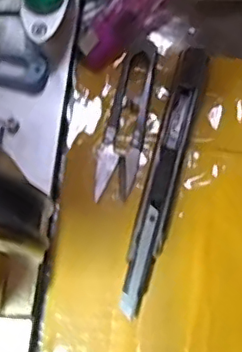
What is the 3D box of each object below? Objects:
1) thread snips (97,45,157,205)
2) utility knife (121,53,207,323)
[{"bbox_3d":[0.003,-0.033,0.342,0.023,0.004,0.096,9,76,4],"label":"thread snips"},{"bbox_3d":[0.024,-0.001,0.330,0.016,0.009,0.156,14,77,5],"label":"utility knife"}]

